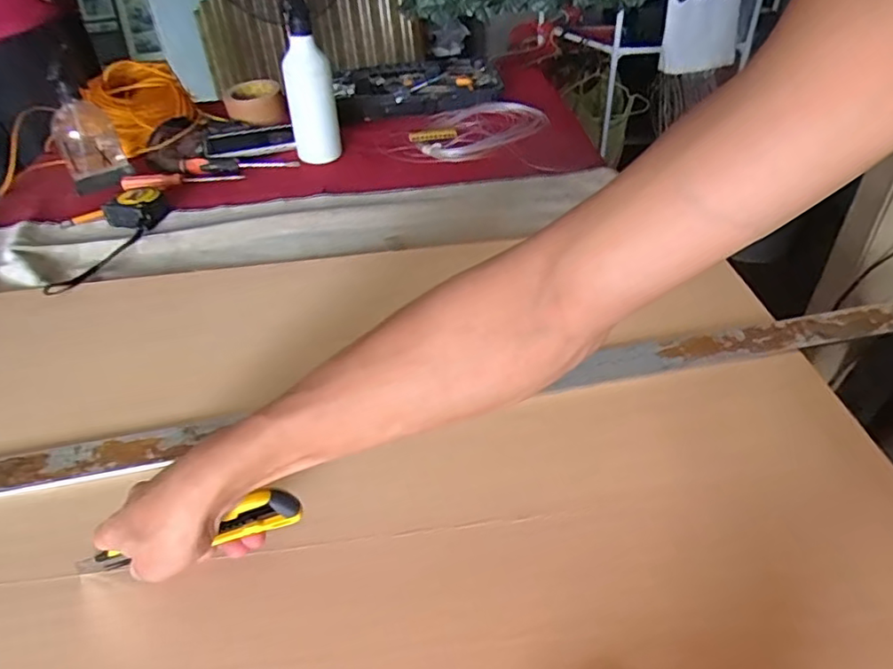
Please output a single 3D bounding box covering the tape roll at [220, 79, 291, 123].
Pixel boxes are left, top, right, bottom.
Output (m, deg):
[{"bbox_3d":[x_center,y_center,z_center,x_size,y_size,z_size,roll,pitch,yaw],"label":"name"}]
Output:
[{"bbox_3d":[-0.355,-0.432,1.065,0.104,0.041,0.122,-17,43,-13],"label":"tape roll"}]

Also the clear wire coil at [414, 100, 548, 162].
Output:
[{"bbox_3d":[0.048,-0.355,0.978,0.225,0.020,0.169,-28,46,-24],"label":"clear wire coil"}]

